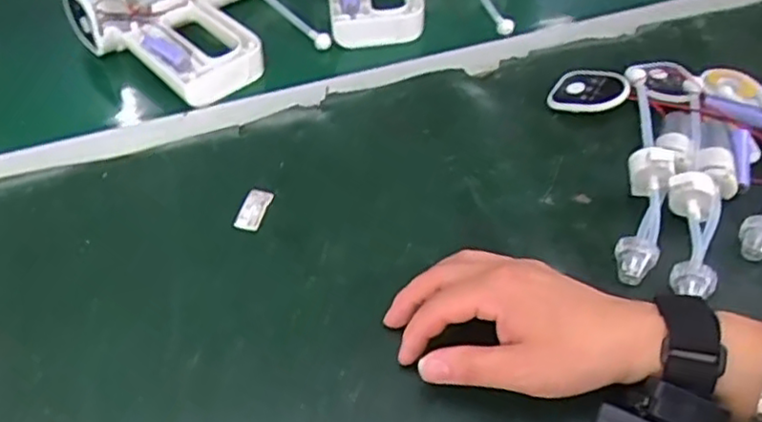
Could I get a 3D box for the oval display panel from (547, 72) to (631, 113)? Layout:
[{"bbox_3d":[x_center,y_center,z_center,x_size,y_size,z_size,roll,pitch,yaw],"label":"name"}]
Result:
[{"bbox_3d":[0.166,-0.094,0.536,0.058,0.013,0.042,8,46,27],"label":"oval display panel"}]

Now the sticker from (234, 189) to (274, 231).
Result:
[{"bbox_3d":[-0.085,-0.001,0.452,0.017,0.004,0.034,12,46,10],"label":"sticker"}]

